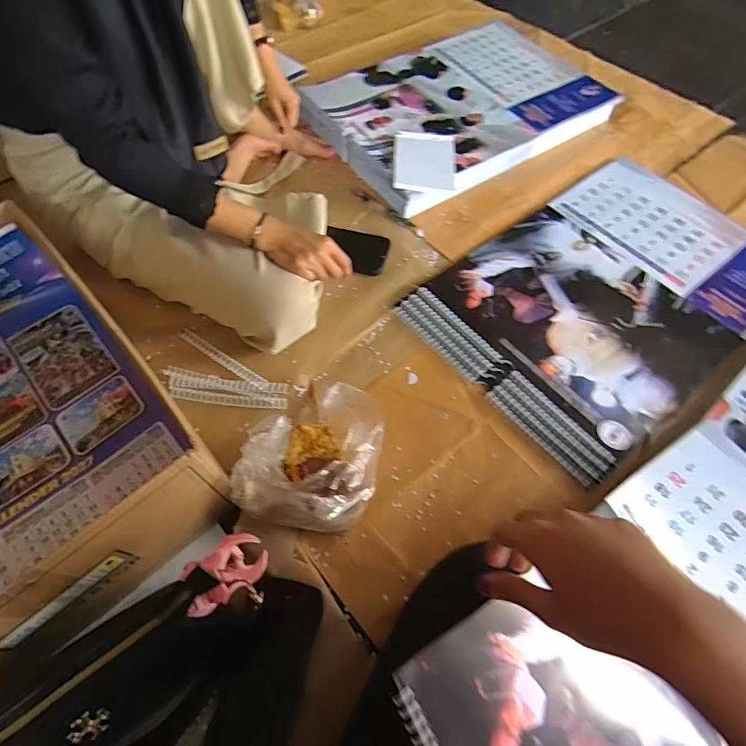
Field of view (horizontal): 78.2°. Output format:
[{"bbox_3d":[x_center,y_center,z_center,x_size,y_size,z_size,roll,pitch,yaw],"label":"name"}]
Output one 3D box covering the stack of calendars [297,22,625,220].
[{"bbox_3d":[0.172,-0.539,0.931,0.556,0.063,0.398,-33,65,-18],"label":"stack of calendars"}]

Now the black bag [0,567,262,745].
[{"bbox_3d":[-0.225,0.280,0.399,0.272,0.150,0.098,-28,63,-16],"label":"black bag"}]

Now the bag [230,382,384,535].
[{"bbox_3d":[-0.073,0.091,0.535,0.158,0.110,0.168,10,60,6],"label":"bag"}]

